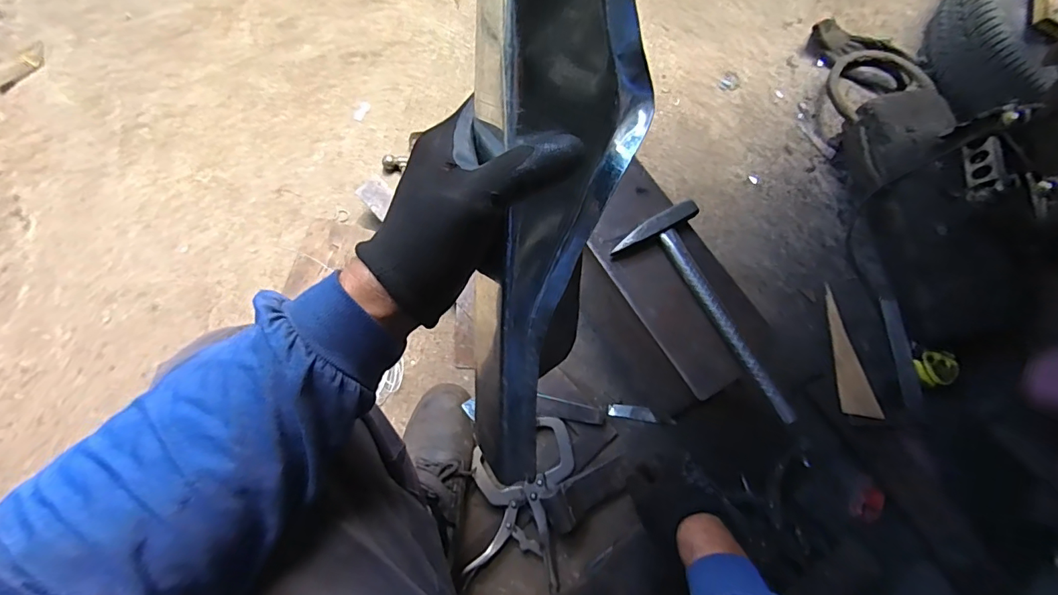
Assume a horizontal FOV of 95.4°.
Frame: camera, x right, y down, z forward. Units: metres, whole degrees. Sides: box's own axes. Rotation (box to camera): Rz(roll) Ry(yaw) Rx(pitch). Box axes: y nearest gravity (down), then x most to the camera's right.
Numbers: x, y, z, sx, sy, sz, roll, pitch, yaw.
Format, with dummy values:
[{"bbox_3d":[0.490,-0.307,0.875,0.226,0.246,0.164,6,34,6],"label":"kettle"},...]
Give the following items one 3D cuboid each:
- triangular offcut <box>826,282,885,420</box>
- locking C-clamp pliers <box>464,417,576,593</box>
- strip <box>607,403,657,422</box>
[{"bbox_3d":[0.522,0.087,0.794,0.056,0.015,0.217,-5,64,13],"label":"triangular offcut"},{"bbox_3d":[-0.016,0.307,0.749,0.155,0.023,0.239,9,75,3],"label":"locking C-clamp pliers"},{"bbox_3d":[0.169,0.189,0.794,0.077,0.004,0.022,8,75,3],"label":"strip"}]

